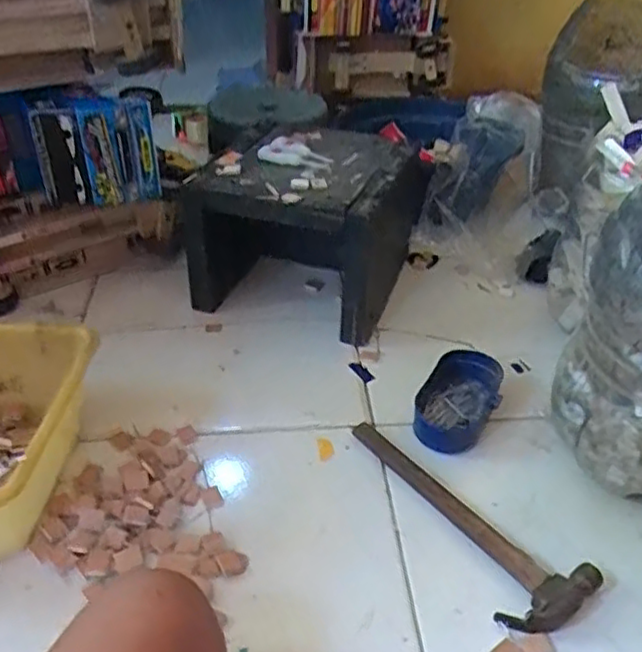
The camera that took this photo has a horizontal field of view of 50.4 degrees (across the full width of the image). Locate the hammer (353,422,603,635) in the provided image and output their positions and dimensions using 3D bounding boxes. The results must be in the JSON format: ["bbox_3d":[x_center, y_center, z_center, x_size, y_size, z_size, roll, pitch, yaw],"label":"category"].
[{"bbox_3d":[0.143,0.182,0.711,0.106,0.032,0.297,-20,43,-26],"label":"hammer"}]

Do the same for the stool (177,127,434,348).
[{"bbox_3d":[-0.021,-0.158,1.011,0.302,0.203,0.284,13,39,14],"label":"stool"}]

